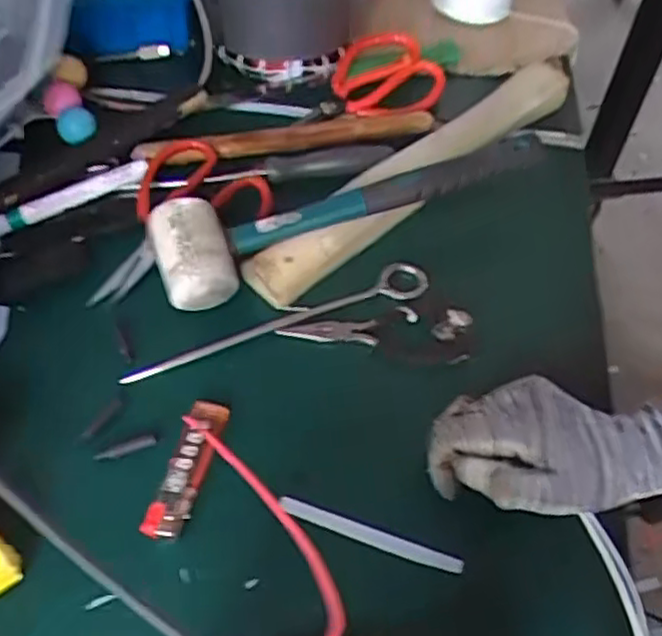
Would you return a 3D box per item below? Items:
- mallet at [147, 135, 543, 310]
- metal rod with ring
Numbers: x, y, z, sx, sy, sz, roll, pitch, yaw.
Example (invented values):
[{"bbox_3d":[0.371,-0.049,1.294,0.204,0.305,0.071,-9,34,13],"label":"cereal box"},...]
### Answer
[{"bbox_3d":[0.017,-0.085,0.525,0.300,0.056,0.063,-21,57,-15],"label":"mallet"},{"bbox_3d":[-0.033,0.003,0.492,0.227,0.006,0.030,-21,57,-15],"label":"metal rod with ring"}]

